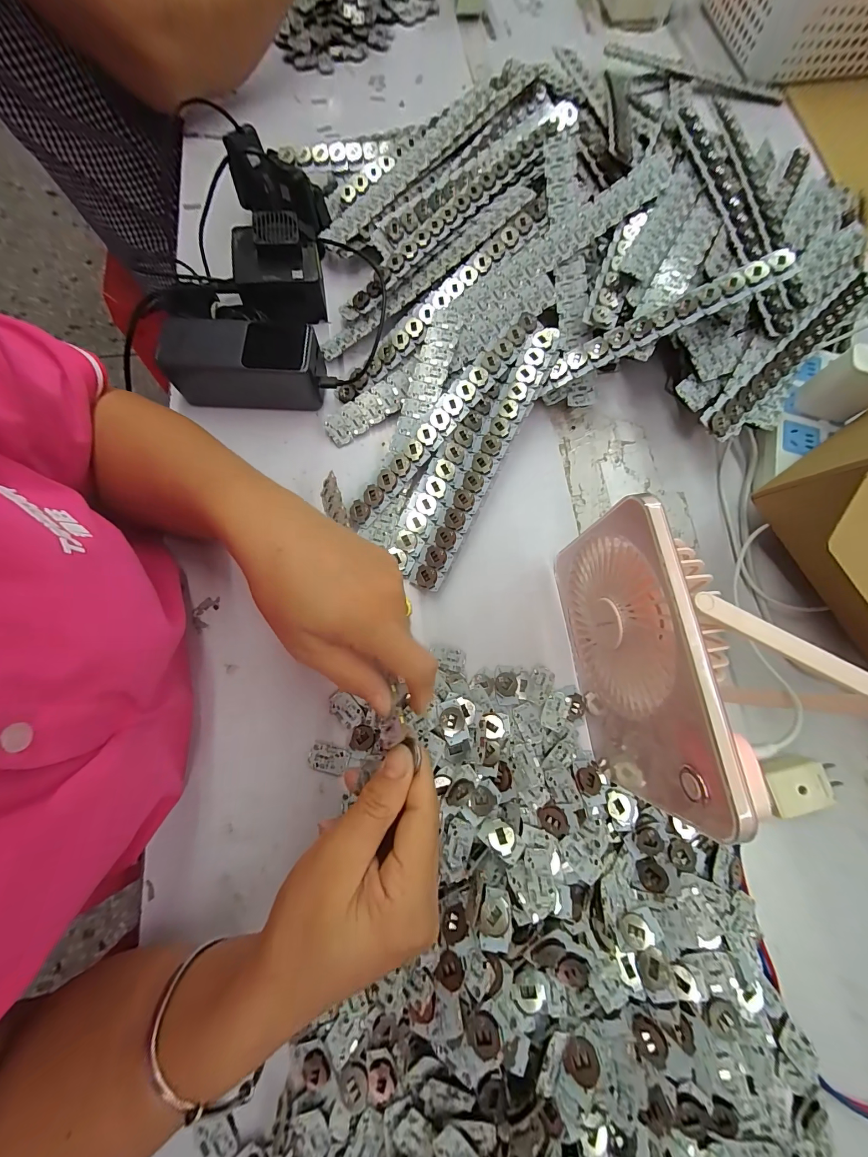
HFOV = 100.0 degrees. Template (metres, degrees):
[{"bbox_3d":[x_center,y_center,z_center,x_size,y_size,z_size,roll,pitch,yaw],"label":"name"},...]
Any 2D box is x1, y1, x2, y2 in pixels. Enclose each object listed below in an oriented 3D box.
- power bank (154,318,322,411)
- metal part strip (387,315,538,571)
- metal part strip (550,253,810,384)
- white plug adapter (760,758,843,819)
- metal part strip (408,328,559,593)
[{"bbox_3d":[-0.168,-0.194,0.329,0.130,0.051,0.057,-1,76,-1],"label":"power bank"},{"bbox_3d":[0.026,-0.127,0.325,0.026,0.006,0.253,27,85,0],"label":"metal part strip"},{"bbox_3d":[0.194,-0.217,0.307,0.192,0.009,0.027,-21,76,12],"label":"metal part strip"},{"bbox_3d":[0.278,0.154,0.279,0.062,0.022,0.035,-13,76,-4],"label":"white plug adapter"},{"bbox_3d":[0.046,-0.106,0.316,0.028,0.009,0.253,26,85,18],"label":"metal part strip"}]

